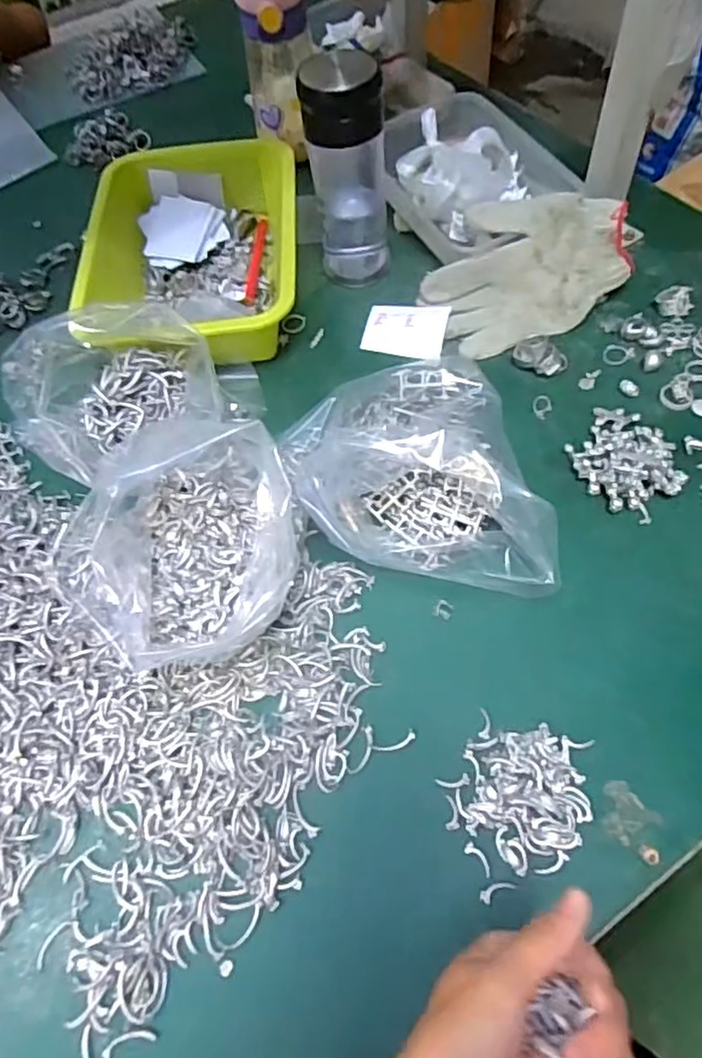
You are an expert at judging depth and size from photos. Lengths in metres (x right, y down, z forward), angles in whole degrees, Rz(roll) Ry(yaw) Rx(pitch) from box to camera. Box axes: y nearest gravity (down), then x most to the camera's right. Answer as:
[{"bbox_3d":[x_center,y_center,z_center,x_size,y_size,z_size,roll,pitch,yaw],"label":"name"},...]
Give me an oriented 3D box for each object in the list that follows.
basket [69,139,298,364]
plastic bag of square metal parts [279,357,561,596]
[{"bbox_3d":[-0.146,-0.267,0.629,0.194,0.069,0.265,-4,61,2],"label":"basket"},{"bbox_3d":[0.043,-0.043,0.488,0.170,0.051,0.228,-11,61,-2],"label":"plastic bag of square metal parts"}]

